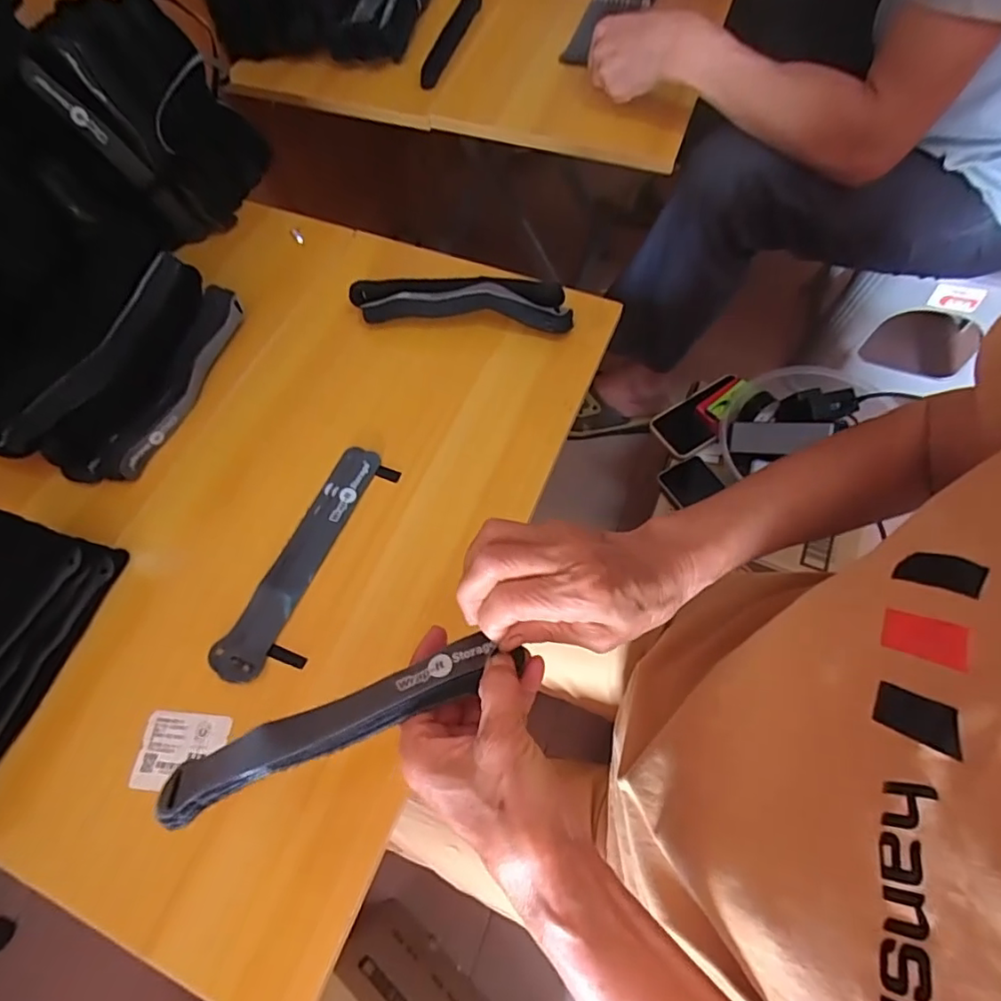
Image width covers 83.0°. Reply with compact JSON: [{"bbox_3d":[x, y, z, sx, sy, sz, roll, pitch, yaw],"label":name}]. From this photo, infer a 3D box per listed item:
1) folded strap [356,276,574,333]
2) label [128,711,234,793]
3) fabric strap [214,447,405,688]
[{"bbox_3d":[-0.036,-0.185,0.529,0.202,0.044,0.042,3,65,3],"label":"folded strap"},{"bbox_3d":[-0.217,0.170,0.385,0.059,0.004,0.049,3,64,5],"label":"label"},{"bbox_3d":[-0.145,0.046,0.440,0.057,0.008,0.198,22,67,12],"label":"fabric strap"}]

